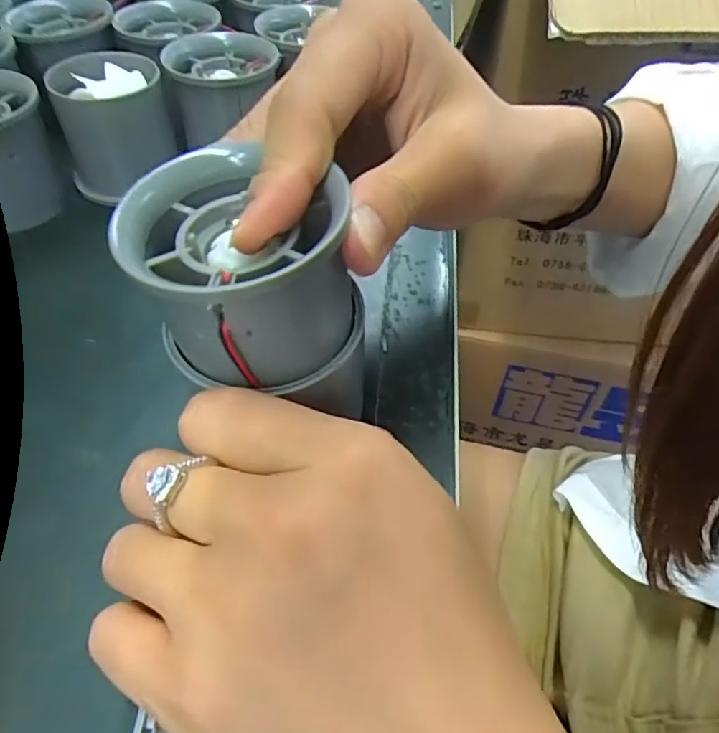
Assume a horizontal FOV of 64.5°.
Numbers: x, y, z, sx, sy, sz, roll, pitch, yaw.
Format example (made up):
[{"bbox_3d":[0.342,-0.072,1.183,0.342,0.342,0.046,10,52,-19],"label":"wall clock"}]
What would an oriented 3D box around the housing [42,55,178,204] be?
[{"bbox_3d":[-0.117,-0.114,0.278,0.050,0.055,0.046,-12,52,-11],"label":"housing"}]

